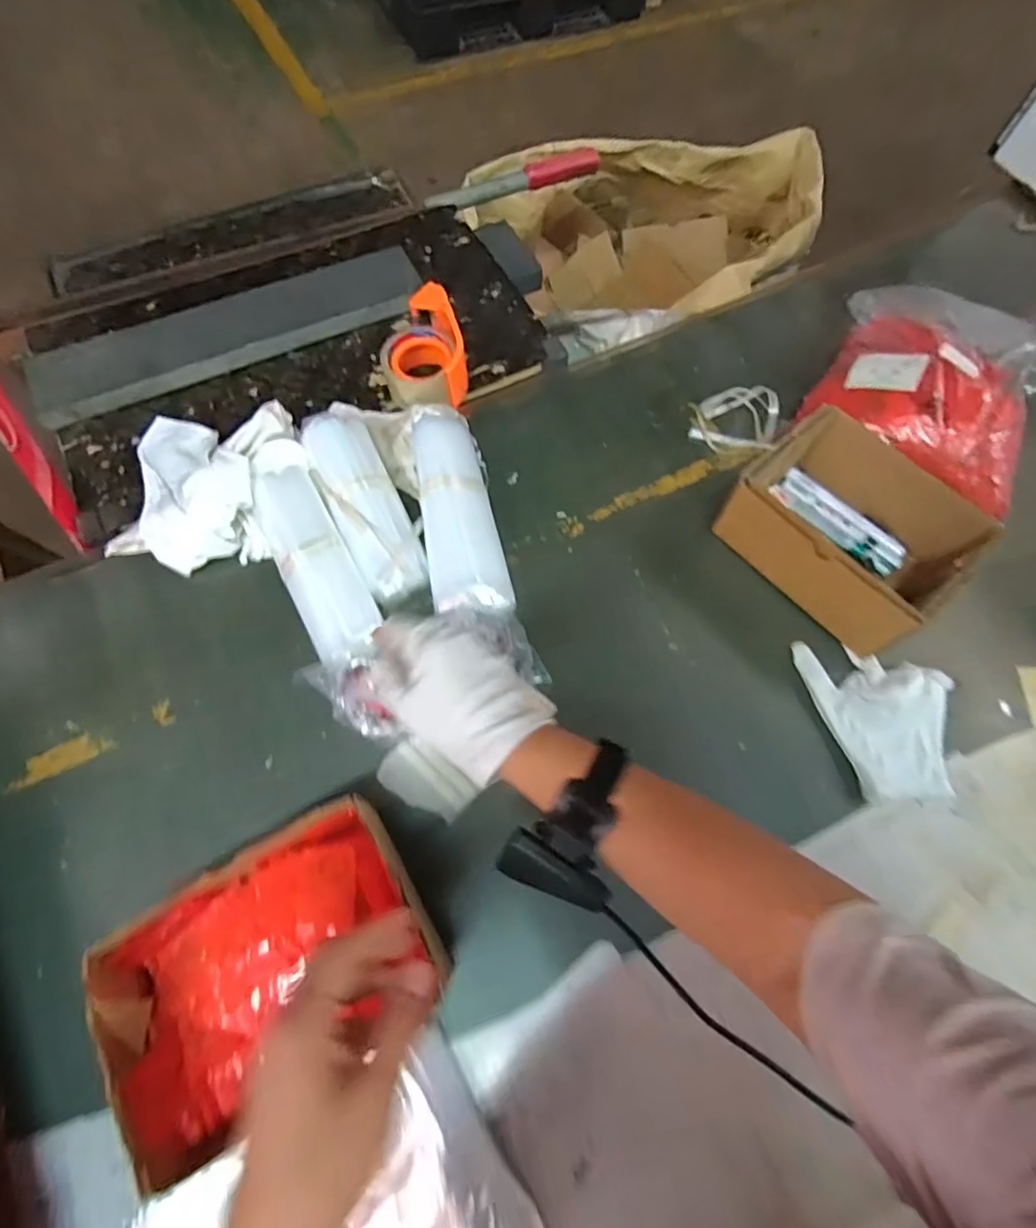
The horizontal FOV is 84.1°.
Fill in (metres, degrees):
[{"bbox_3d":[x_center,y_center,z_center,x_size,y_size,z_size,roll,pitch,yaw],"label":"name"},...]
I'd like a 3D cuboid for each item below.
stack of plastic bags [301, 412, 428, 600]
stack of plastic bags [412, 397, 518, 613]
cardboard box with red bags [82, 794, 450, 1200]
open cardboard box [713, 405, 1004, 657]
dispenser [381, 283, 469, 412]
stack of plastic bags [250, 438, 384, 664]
[{"bbox_3d":[-0.157,-0.114,0.597,0.070,0.052,0.226,-25,69,-11],"label":"stack of plastic bags"},{"bbox_3d":[-0.062,-0.103,0.595,0.076,0.044,0.244,-9,67,-5],"label":"stack of plastic bags"},{"bbox_3d":[-0.172,0.256,0.427,0.208,0.085,0.166,-30,72,-12],"label":"cardboard box with red bags"},{"bbox_3d":[0.331,-0.086,0.576,0.165,0.092,0.205,-38,72,-16],"label":"open cardboard box"},{"bbox_3d":[-0.114,-0.310,0.679,0.094,0.061,0.132,-15,68,-8],"label":"dispenser"},{"bbox_3d":[-0.202,-0.057,0.569,0.071,0.052,0.252,-25,71,-11],"label":"stack of plastic bags"}]

